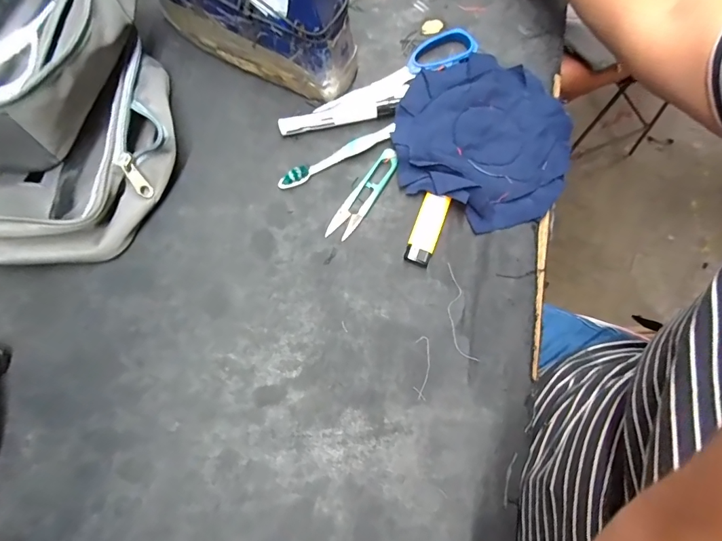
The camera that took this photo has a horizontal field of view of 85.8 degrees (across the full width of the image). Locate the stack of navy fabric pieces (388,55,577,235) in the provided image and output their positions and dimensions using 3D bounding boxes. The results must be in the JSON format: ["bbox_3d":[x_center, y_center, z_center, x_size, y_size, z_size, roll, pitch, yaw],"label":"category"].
[{"bbox_3d":[0.120,-0.130,0.378,0.166,0.020,0.167,19,78,4],"label":"stack of navy fabric pieces"}]

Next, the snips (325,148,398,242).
[{"bbox_3d":[0.003,-0.073,0.368,0.024,0.013,0.098,32,79,6],"label":"snips"}]

